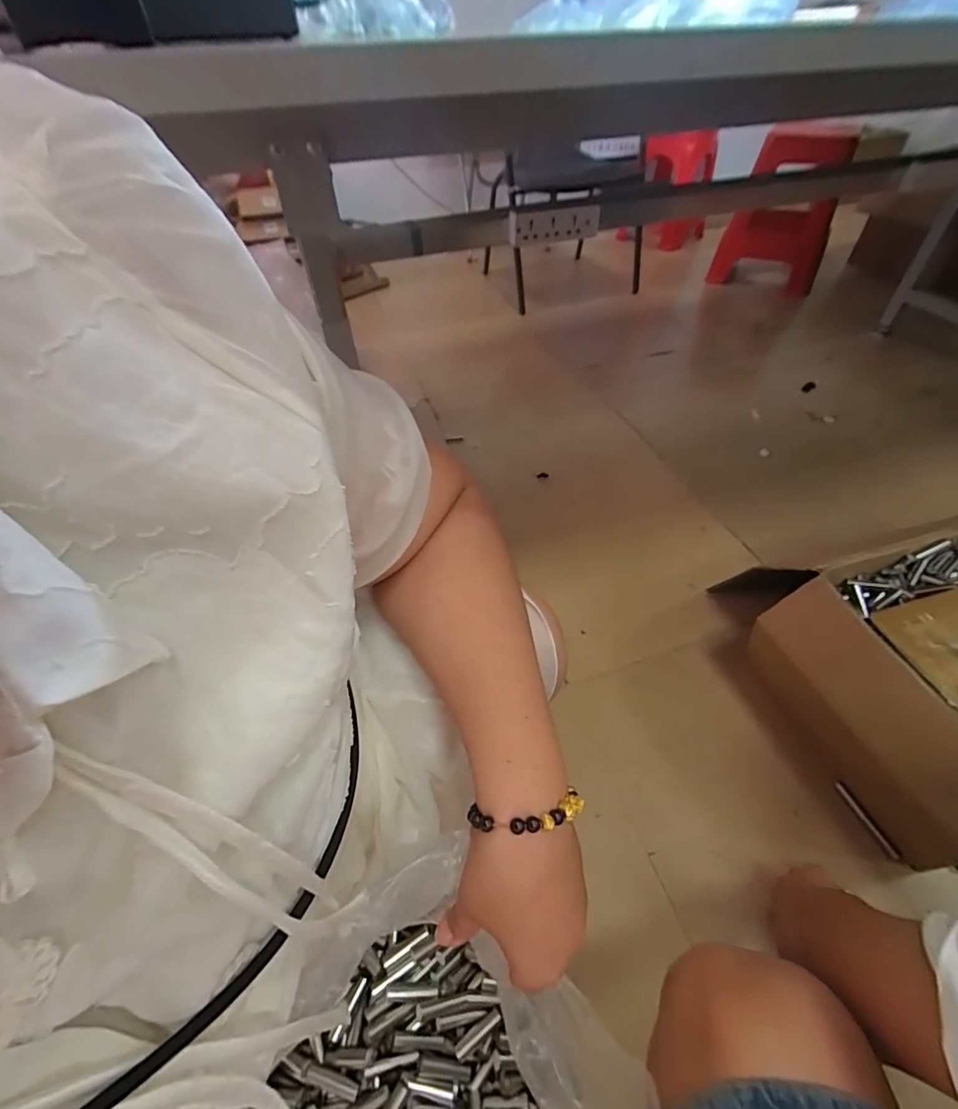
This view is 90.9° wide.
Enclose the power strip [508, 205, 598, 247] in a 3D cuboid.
[{"bbox_3d":[0.133,-0.586,0.843,0.161,0.057,0.042,-9,49,-6],"label":"power strip"}]

